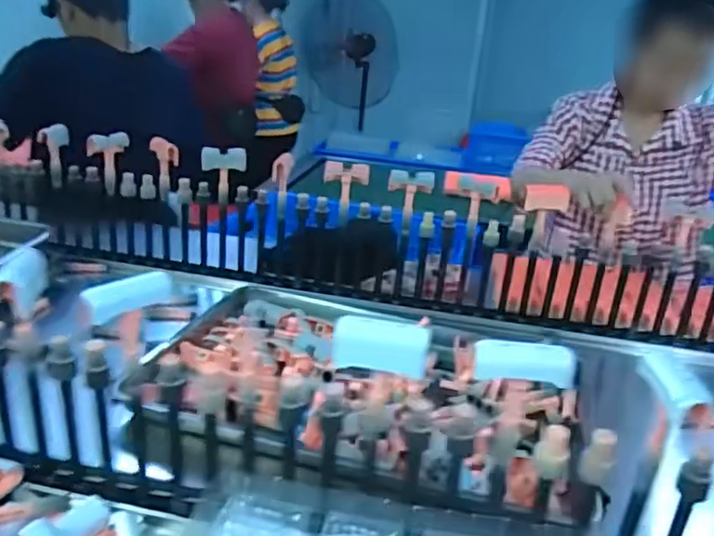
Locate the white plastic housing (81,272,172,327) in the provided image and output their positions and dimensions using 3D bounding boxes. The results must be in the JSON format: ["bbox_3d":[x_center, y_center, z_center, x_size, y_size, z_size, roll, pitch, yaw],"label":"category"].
[{"bbox_3d":[-0.199,0.024,0.545,0.077,0.032,0.013,-13,29,-39],"label":"white plastic housing"}]

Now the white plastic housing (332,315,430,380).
[{"bbox_3d":[0.019,0.064,0.513,0.078,0.041,0.014,10,22,8],"label":"white plastic housing"}]

